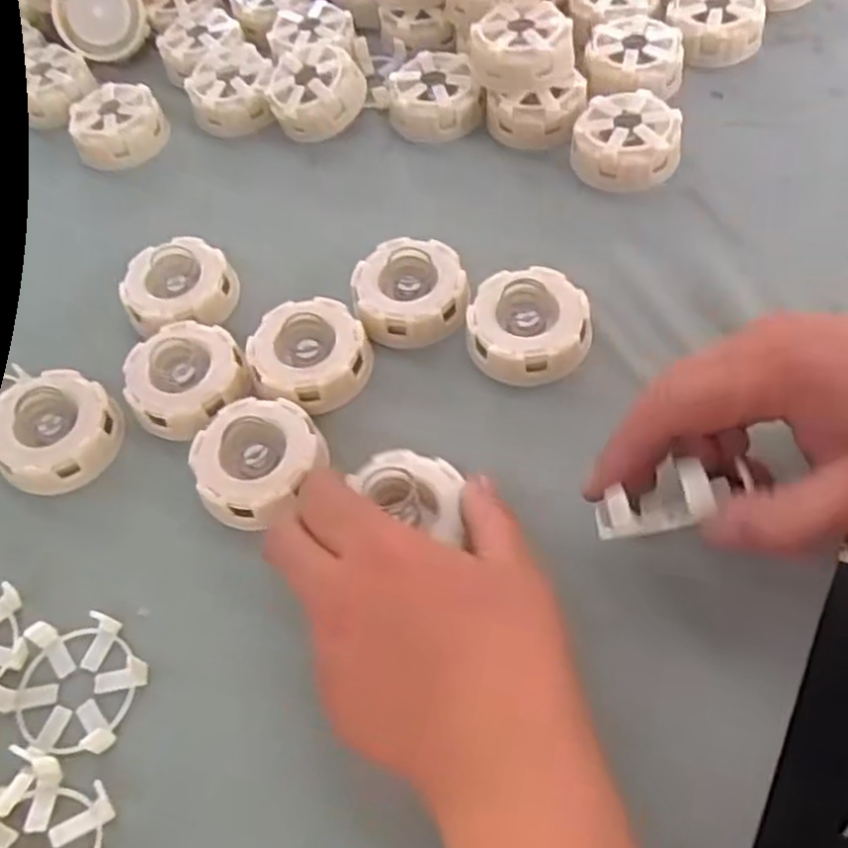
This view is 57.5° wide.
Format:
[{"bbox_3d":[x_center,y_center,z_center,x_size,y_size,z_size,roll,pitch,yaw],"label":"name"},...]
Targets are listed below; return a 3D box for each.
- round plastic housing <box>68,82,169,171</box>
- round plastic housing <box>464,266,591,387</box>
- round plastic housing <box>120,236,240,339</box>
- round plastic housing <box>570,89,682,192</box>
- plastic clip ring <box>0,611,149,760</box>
[{"bbox_3d":[-0.204,-0.200,0.515,0.059,0.024,0.059,-2,59,3],"label":"round plastic housing"},{"bbox_3d":[0.052,-0.053,0.390,0.060,0.021,0.060,-2,59,3],"label":"round plastic housing"},{"bbox_3d":[-0.136,-0.077,0.430,0.060,0.021,0.056,-16,60,-6],"label":"round plastic housing"},{"bbox_3d":[0.119,-0.167,0.452,0.059,0.025,0.058,-2,59,3],"label":"round plastic housing"},{"bbox_3d":[-0.147,0.107,0.320,0.054,0.012,0.058,-2,59,3],"label":"plastic clip ring"}]

